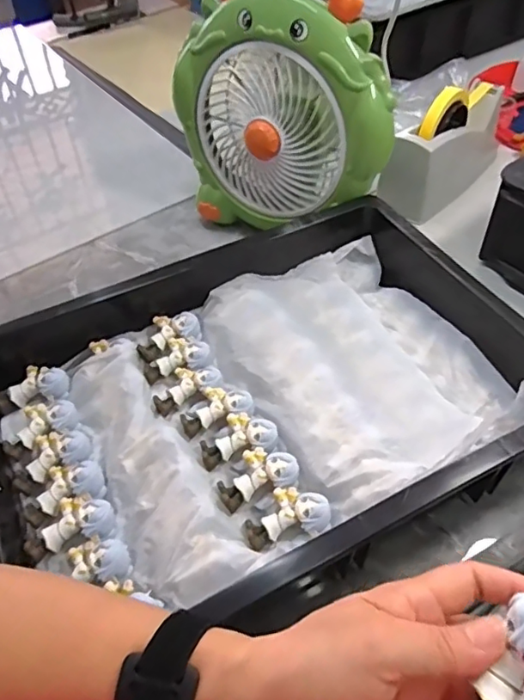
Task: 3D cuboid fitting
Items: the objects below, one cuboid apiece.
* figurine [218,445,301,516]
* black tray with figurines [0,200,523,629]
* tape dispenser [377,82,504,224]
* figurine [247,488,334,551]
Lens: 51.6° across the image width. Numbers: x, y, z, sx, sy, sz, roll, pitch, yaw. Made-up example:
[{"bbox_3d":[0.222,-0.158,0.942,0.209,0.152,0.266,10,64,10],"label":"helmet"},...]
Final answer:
[{"bbox_3d":[-0.005,0.101,0.421,0.062,0.026,0.037,-23,52,-16],"label":"figurine"},{"bbox_3d":[-0.002,0.033,0.463,0.449,0.064,0.318,-23,52,-16],"label":"black tray with figurines"},{"bbox_3d":[0.244,-0.271,0.703,0.072,0.119,0.205,33,59,27],"label":"tape dispenser"},{"bbox_3d":[0.018,0.121,0.401,0.061,0.023,0.038,-11,50,-6],"label":"figurine"}]

